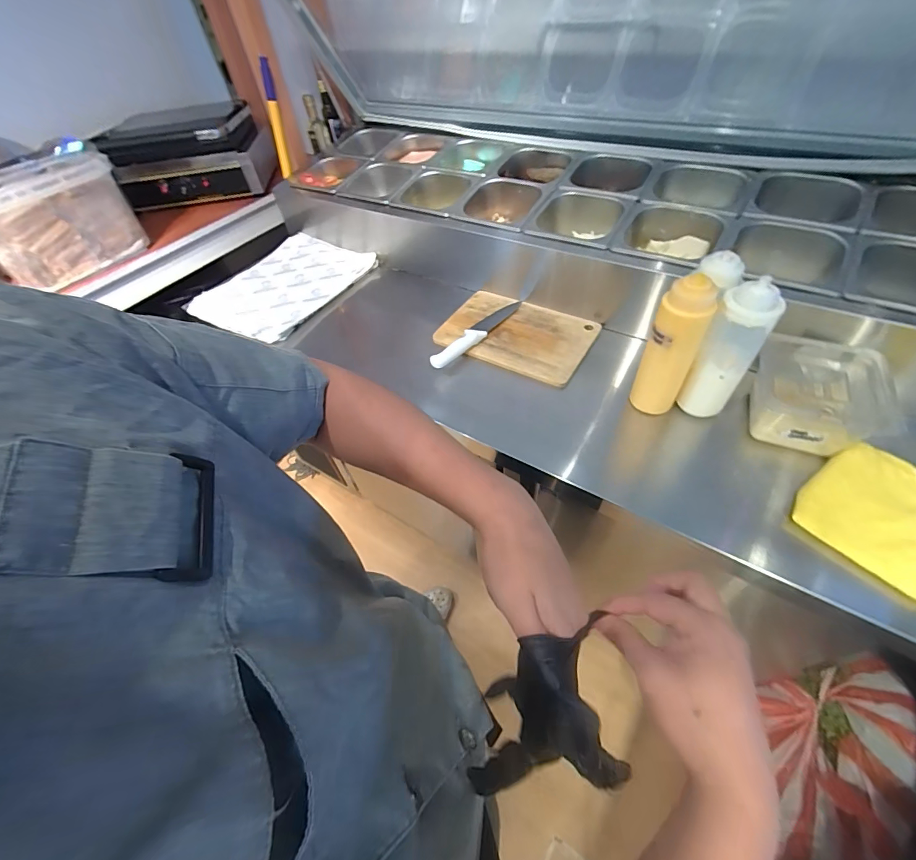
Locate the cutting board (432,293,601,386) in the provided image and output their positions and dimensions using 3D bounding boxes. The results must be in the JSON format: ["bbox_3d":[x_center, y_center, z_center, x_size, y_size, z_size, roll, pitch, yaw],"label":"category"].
[{"bbox_3d":[0.119,-0.203,0.834,0.297,0.016,0.196,23,57,23],"label":"cutting board"}]

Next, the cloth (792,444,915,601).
[{"bbox_3d":[0.570,0.109,0.529,0.192,0.017,0.176,-38,57,-22],"label":"cloth"}]

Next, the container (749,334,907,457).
[{"bbox_3d":[0.537,-0.050,0.613,0.155,0.087,0.163,21,57,22],"label":"container"}]

